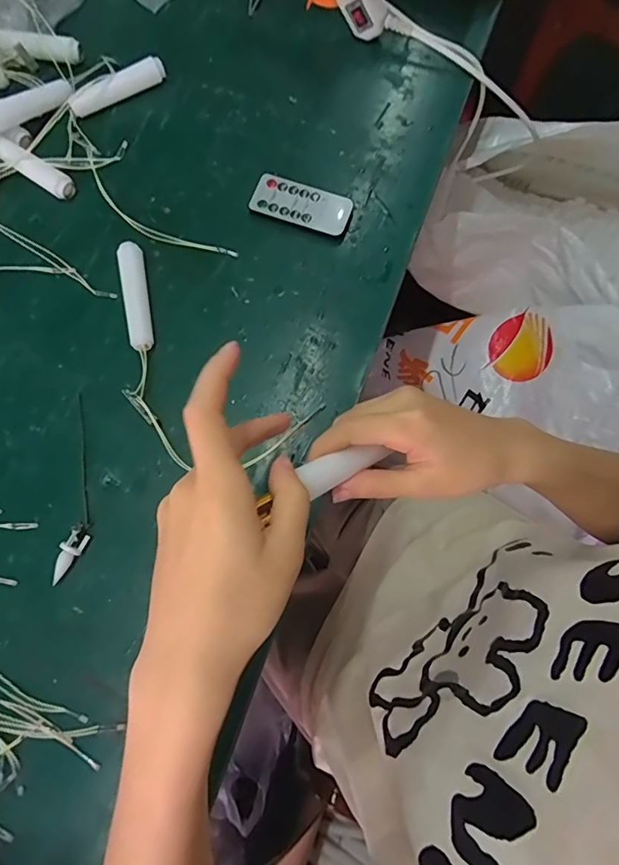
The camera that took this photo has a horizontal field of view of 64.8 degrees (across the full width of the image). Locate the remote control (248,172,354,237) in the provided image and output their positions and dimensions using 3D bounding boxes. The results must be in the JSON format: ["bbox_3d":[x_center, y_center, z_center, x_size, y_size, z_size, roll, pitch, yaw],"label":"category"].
[{"bbox_3d":[-0.007,-0.194,0.415,0.083,0.007,0.039,21,76,5],"label":"remote control"}]

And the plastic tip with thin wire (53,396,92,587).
[{"bbox_3d":[-0.169,0.037,0.358,0.020,0.014,0.137,0,76,-1],"label":"plastic tip with thin wire"}]

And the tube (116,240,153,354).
[{"bbox_3d":[-0.138,-0.107,0.388,0.018,0.015,0.089,-9,76,-3],"label":"tube"}]

